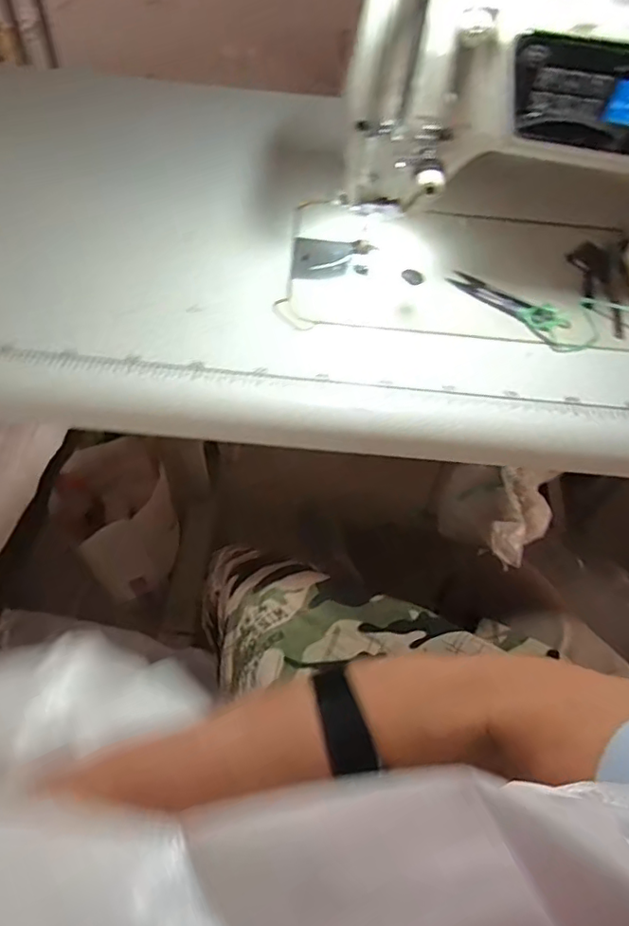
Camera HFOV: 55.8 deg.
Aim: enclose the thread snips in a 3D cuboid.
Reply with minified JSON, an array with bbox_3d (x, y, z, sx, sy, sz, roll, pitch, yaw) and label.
[{"bbox_3d":[0.167,-0.143,0.519,0.110,0.008,0.035,36,60,19],"label":"thread snips"}]

